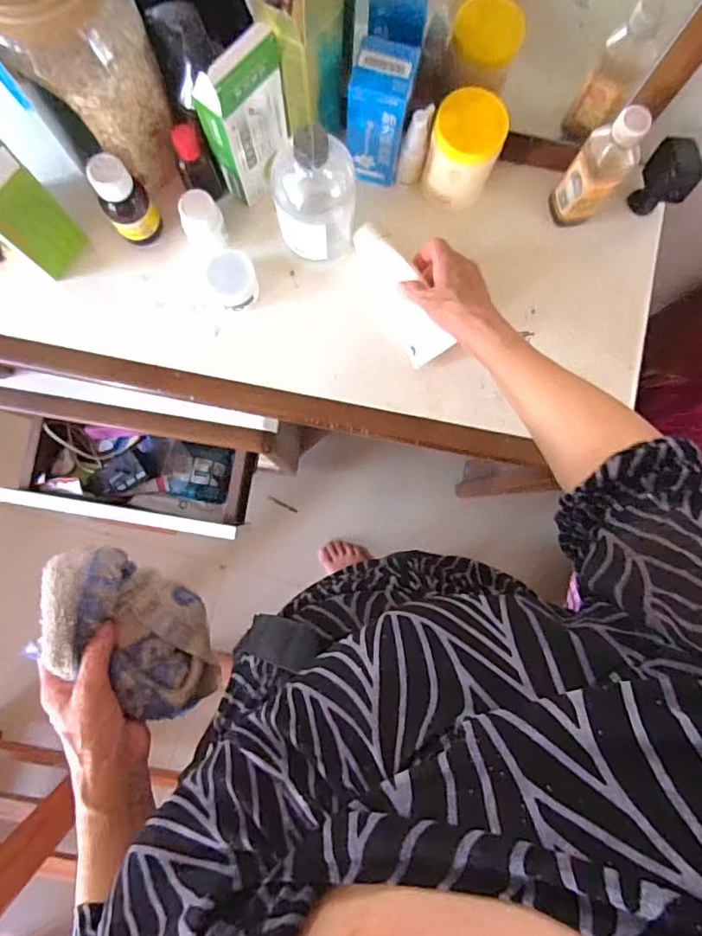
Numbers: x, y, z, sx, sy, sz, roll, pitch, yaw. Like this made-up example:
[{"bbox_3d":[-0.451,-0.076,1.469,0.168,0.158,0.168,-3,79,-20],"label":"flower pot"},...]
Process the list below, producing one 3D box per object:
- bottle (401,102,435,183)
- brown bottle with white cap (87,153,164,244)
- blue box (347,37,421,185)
[{"bbox_3d":[0.068,-0.335,0.563,0.022,0.094,0.024,18,84,-3],"label":"bottle"},{"bbox_3d":[-0.226,-0.268,0.542,0.046,0.098,0.037,-27,88,-7],"label":"brown bottle with white cap"},{"bbox_3d":[0.026,-0.350,0.541,0.064,0.127,0.046,13,84,-4],"label":"blue box"}]

